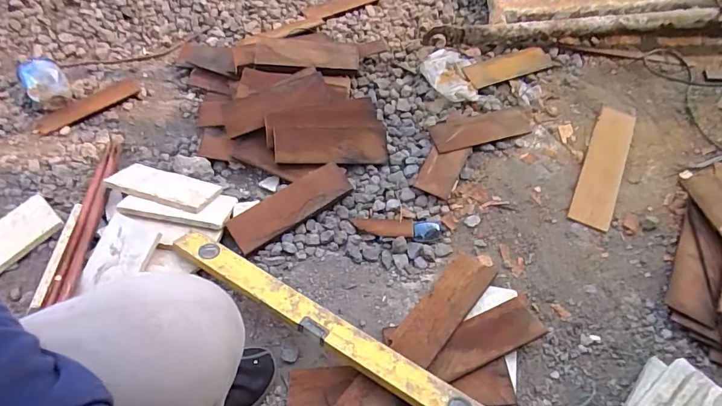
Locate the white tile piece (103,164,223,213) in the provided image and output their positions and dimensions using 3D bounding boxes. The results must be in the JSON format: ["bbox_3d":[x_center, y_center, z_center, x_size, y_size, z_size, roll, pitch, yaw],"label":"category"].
[{"bbox_3d":[-0.398,-0.035,0.866,0.206,0.011,0.095,15,33,8],"label":"white tile piece"}]

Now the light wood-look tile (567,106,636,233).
[{"bbox_3d":[0.528,-0.086,0.927,0.078,0.018,0.349,23,57,17],"label":"light wood-look tile"}]

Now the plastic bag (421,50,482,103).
[{"bbox_3d":[0.220,-0.318,1.061,0.133,0.036,0.165,-2,54,-2],"label":"plastic bag"}]

